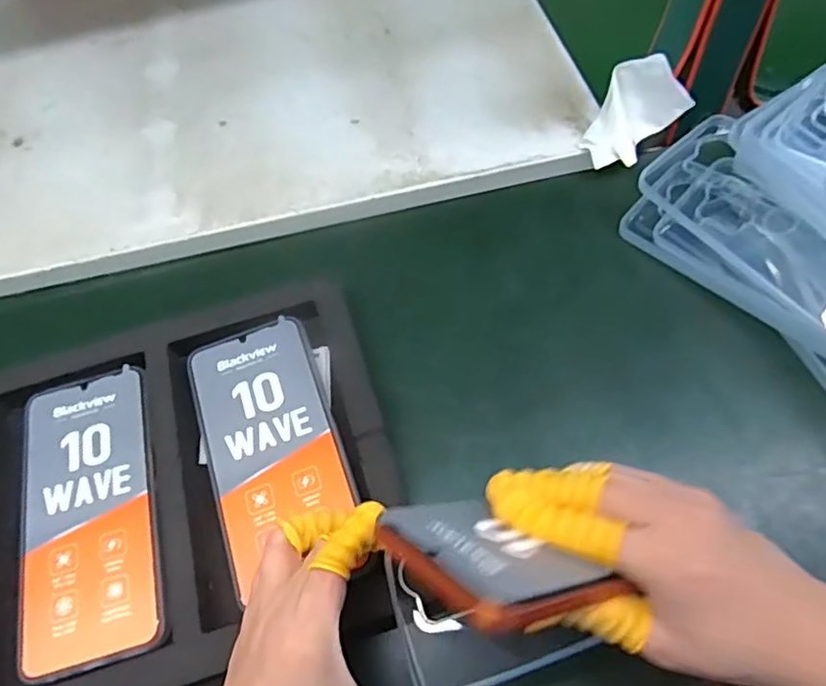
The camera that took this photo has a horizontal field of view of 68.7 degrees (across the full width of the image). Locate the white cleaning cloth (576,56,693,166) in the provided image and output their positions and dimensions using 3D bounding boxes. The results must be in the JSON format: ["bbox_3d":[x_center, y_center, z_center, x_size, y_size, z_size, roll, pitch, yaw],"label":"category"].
[{"bbox_3d":[0.161,-0.177,0.457,0.067,0.045,0.061,-33,64,-13],"label":"white cleaning cloth"}]

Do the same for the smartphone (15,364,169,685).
[{"bbox_3d":[-0.192,0.099,0.359,0.082,0.007,0.169,-17,62,-5],"label":"smartphone"}]

